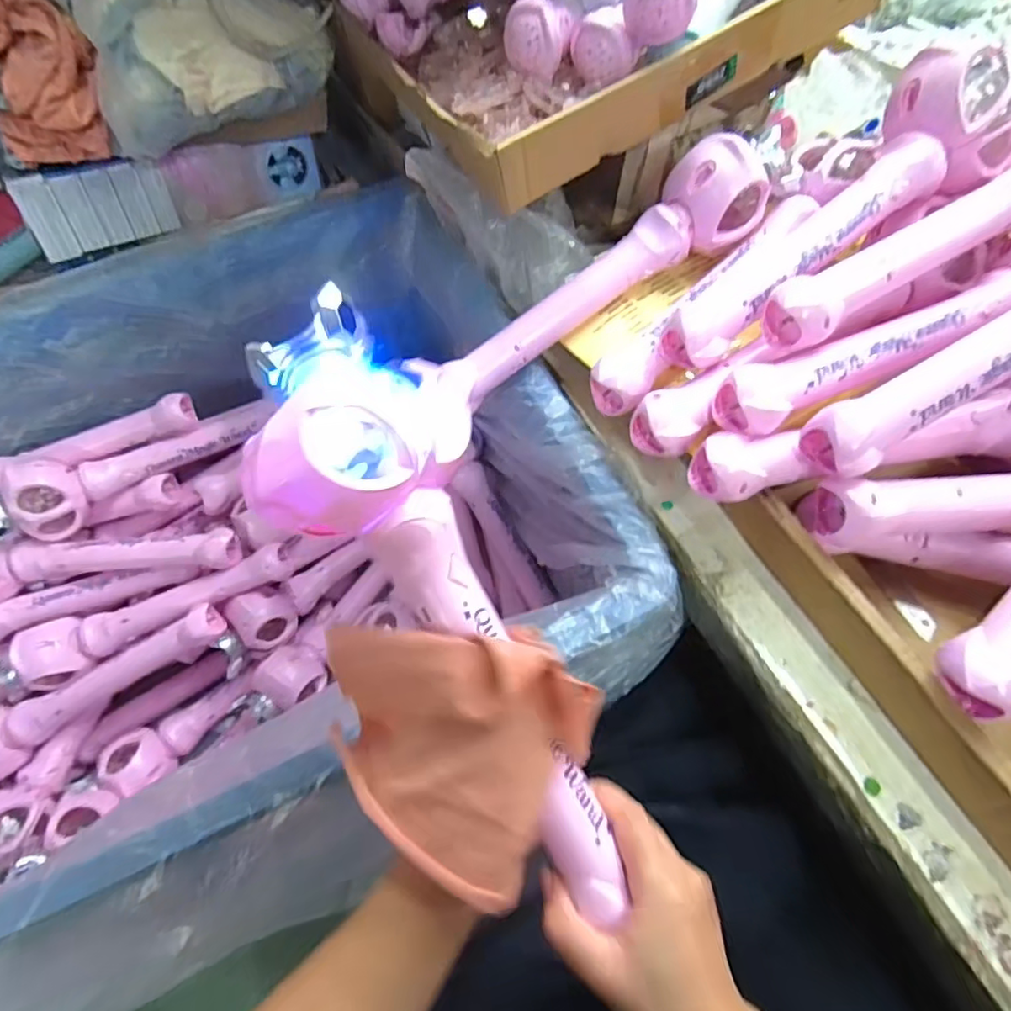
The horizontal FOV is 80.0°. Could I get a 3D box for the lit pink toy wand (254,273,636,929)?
[{"bbox_3d":[-0.025,0.056,0.307,0.101,0.053,0.336,-30,97,-13],"label":"lit pink toy wand"}]

